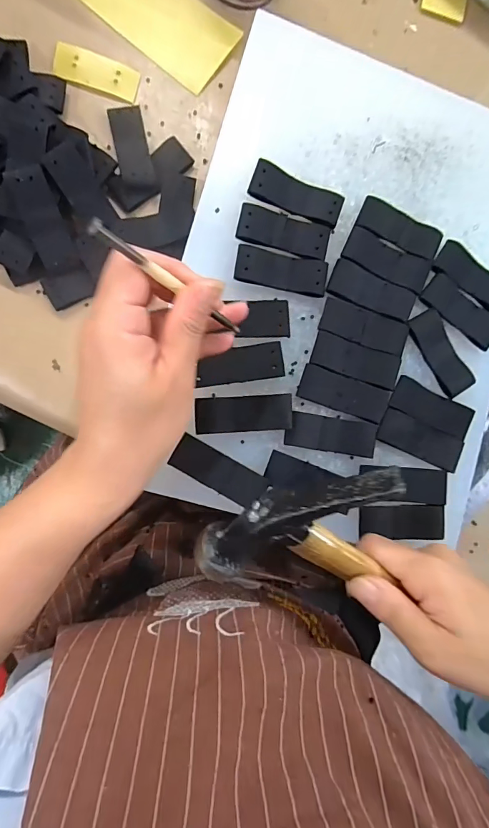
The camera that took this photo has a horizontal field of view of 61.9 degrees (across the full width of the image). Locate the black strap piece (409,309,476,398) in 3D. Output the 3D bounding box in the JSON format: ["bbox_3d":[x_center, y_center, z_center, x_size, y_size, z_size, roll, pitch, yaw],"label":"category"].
[{"bbox_3d":[0.149,-0.046,0.308,0.027,0.005,0.065,-30,93,-10],"label":"black strap piece"}]

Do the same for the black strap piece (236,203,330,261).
[{"bbox_3d":[0.029,-0.130,0.292,0.066,0.004,0.026,13,85,-9],"label":"black strap piece"}]

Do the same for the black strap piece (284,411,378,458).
[{"bbox_3d":[0.063,0.015,0.294,0.065,0.005,0.024,9,86,-9],"label":"black strap piece"}]

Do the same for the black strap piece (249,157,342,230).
[{"bbox_3d":[0.038,-0.158,0.295,0.068,0.004,0.027,19,86,-9],"label":"black strap piece"}]

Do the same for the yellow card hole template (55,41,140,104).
[{"bbox_3d":[-0.113,-0.263,0.312,0.063,0.004,0.029,13,86,-7],"label":"yellow card hole template"}]

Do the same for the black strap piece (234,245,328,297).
[{"bbox_3d":[0.027,-0.101,0.290,0.066,0.004,0.028,9,86,-9],"label":"black strap piece"}]

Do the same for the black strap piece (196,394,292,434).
[{"bbox_3d":[0.000,0.000,0.283,0.066,0.004,0.024,-3,92,-5],"label":"black strap piece"}]

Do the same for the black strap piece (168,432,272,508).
[{"bbox_3d":[-0.016,0.040,0.278,0.064,0.009,0.024,30,83,-7],"label":"black strap piece"}]

